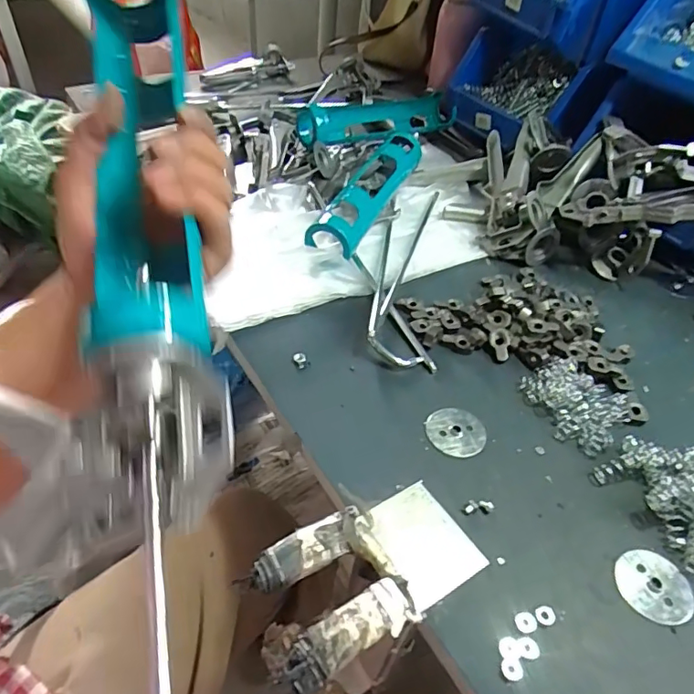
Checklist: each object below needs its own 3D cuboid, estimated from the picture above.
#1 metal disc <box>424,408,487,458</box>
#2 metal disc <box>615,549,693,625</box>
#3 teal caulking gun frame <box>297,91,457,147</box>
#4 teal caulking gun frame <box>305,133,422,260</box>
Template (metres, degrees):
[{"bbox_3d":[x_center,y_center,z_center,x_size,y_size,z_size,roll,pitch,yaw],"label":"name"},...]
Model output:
[{"bbox_3d":[0.087,0.066,0.417,0.047,0.004,0.046,3,44,-3],"label":"metal disc"},{"bbox_3d":[0.199,0.153,0.338,0.045,0.004,0.043,3,44,-3],"label":"metal disc"},{"bbox_3d":[0.045,-0.320,0.725,0.251,0.044,0.078,-27,53,-30],"label":"teal caulking gun frame"},{"bbox_3d":[0.026,-0.180,0.619,0.055,0.051,0.251,20,46,13],"label":"teal caulking gun frame"}]

